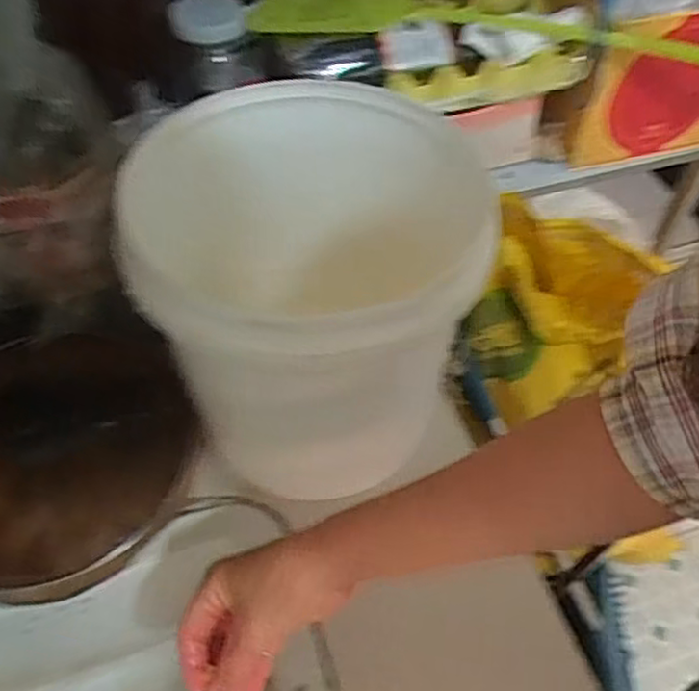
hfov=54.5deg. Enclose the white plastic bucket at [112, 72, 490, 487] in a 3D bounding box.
[{"bbox_3d":[-0.015,-0.029,0.565,0.218,0.253,0.255,7,51,5],"label":"white plastic bucket"}]

